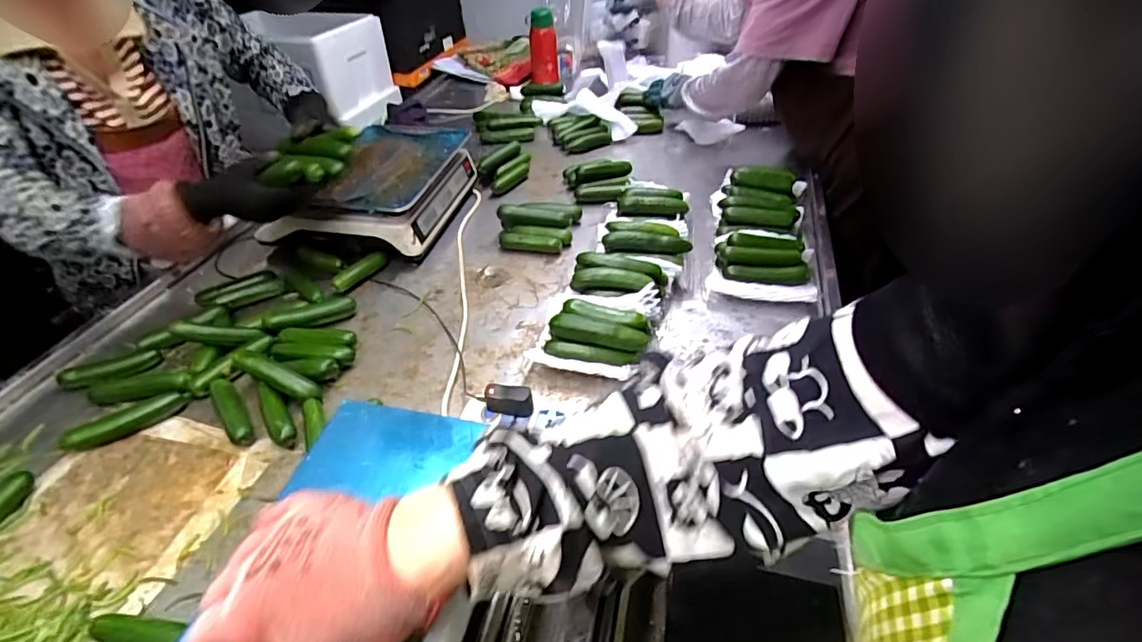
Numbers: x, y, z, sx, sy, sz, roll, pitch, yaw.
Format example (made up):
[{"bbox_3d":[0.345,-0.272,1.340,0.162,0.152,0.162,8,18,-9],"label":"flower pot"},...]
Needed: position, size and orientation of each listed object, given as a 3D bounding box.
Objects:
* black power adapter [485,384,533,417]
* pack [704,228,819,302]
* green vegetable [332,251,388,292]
[{"bbox_3d":[-0.074,0.093,0.638,0.056,0.036,0.020,7,41,6],"label":"black power adapter"},{"bbox_3d":[0.308,-0.086,0.854,0.162,0.076,0.130,10,41,10],"label":"pack"},{"bbox_3d":[-0.357,-0.084,0.903,0.027,0.031,0.100,28,47,27],"label":"green vegetable"}]

